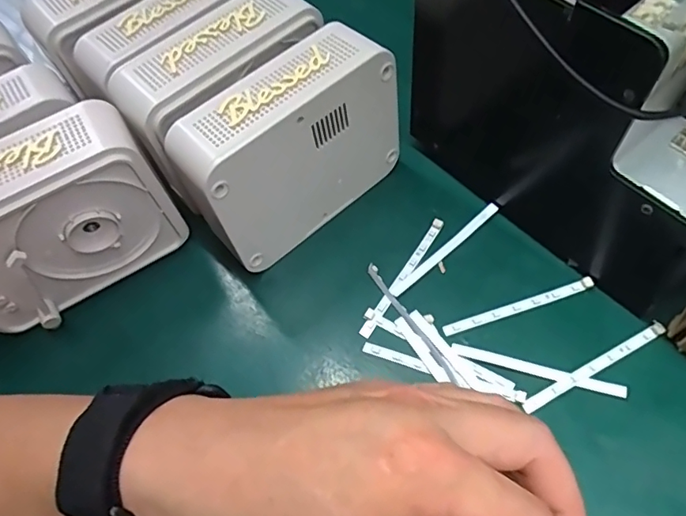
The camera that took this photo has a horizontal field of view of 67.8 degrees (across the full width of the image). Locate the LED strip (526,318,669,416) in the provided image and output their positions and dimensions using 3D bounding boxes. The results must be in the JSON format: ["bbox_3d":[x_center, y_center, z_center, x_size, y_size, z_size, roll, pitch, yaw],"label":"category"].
[{"bbox_3d":[0.132,0.056,0.266,0.087,0.004,0.007,-26,59,-12],"label":"LED strip"}]

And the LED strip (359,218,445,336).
[{"bbox_3d":[0.037,0.010,0.307,0.007,0.009,0.088,28,64,21],"label":"LED strip"}]

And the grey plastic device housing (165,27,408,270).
[{"bbox_3d":[-0.030,-0.062,0.296,0.132,0.096,0.045,-38,62,-18],"label":"grey plastic device housing"}]

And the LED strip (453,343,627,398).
[{"bbox_3d":[0.102,0.059,0.270,0.087,0.004,0.007,13,60,12],"label":"LED strip"}]

